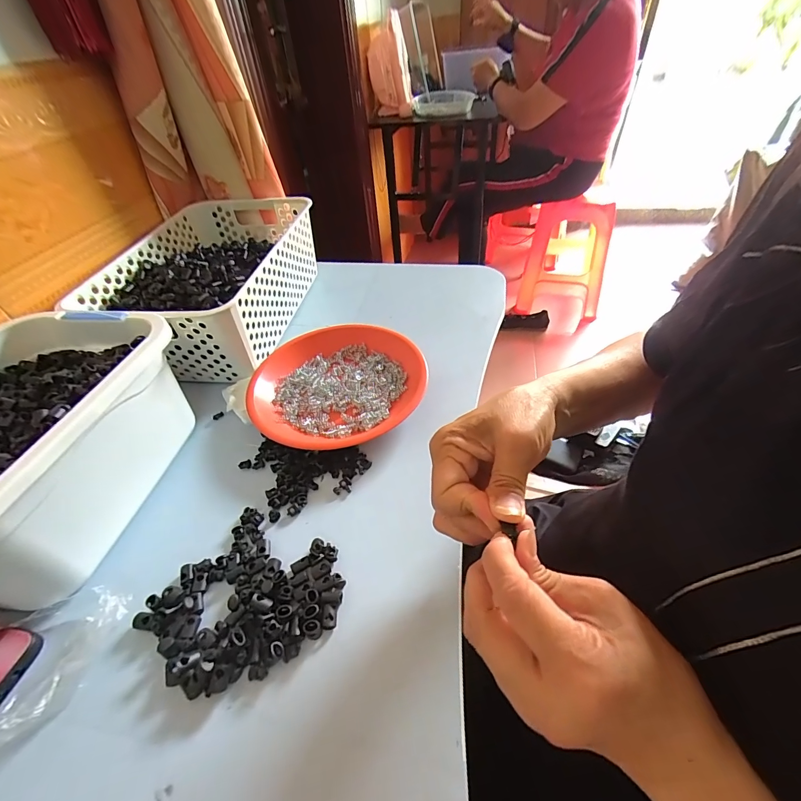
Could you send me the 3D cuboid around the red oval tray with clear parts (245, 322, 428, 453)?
[{"bbox_3d":[-0.075,-0.021,0.439,0.184,0.027,0.194,23,52,25],"label":"red oval tray with clear parts"}]

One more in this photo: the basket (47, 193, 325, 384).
[{"bbox_3d":[-0.255,-0.164,0.530,0.214,0.112,0.299,4,46,9],"label":"basket"}]

